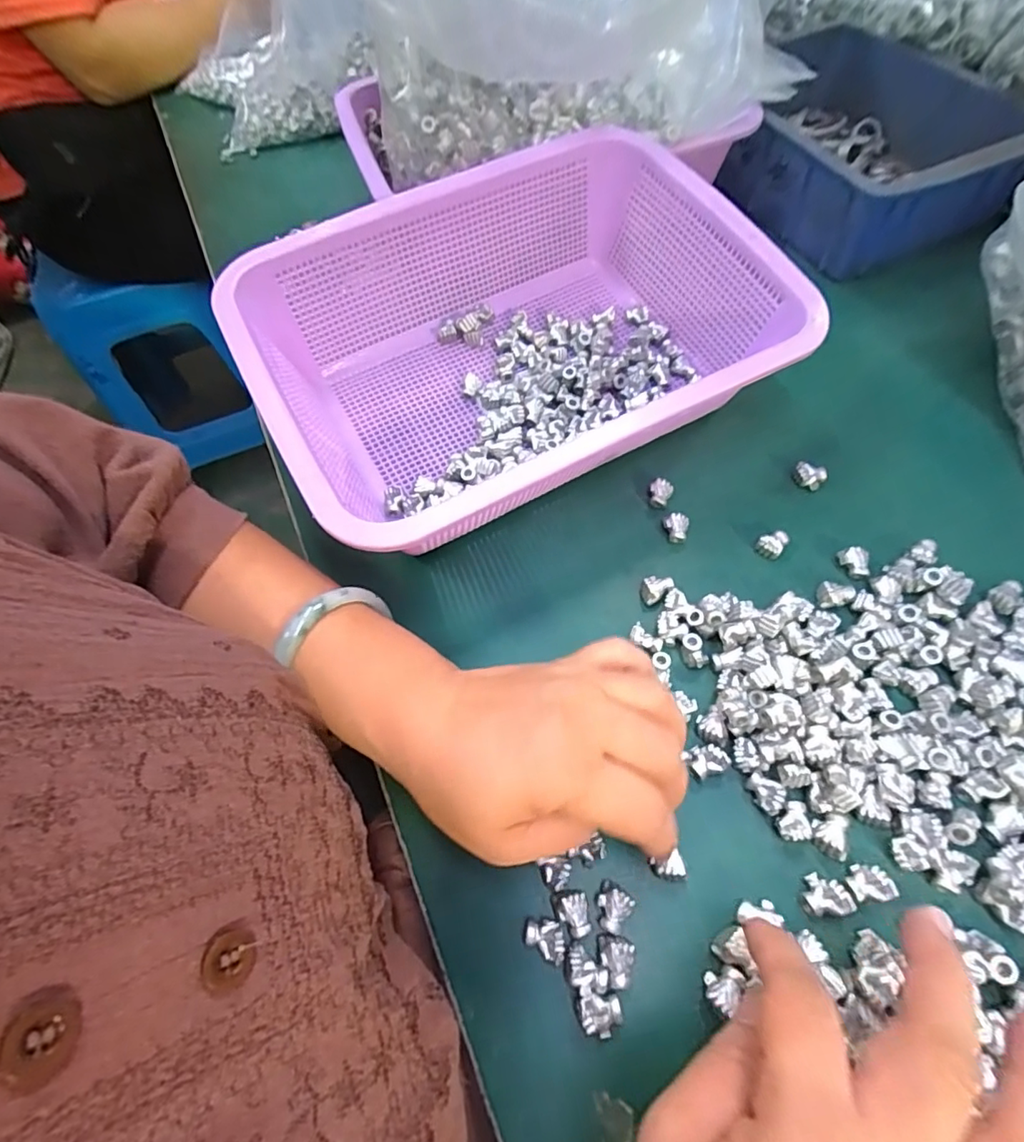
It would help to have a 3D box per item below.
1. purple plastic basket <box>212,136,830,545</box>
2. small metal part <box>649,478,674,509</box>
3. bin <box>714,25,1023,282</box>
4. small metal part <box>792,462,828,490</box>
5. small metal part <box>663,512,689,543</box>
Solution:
[{"bbox_3d":[0.003,-0.136,0.346,0.293,0.099,0.222,-28,64,-10],"label":"purple plastic basket"},{"bbox_3d":[0.092,-0.048,0.341,0.014,0.011,0.016,15,64,11],"label":"small metal part"},{"bbox_3d":[0.287,-0.367,0.471,0.187,0.071,0.246,-24,63,-9],"label":"bin"},{"bbox_3d":[0.185,-0.059,0.341,0.019,0.012,0.013,18,65,13],"label":"small metal part"},{"bbox_3d":[0.097,-0.025,0.329,0.014,0.015,0.014,12,64,10],"label":"small metal part"}]

